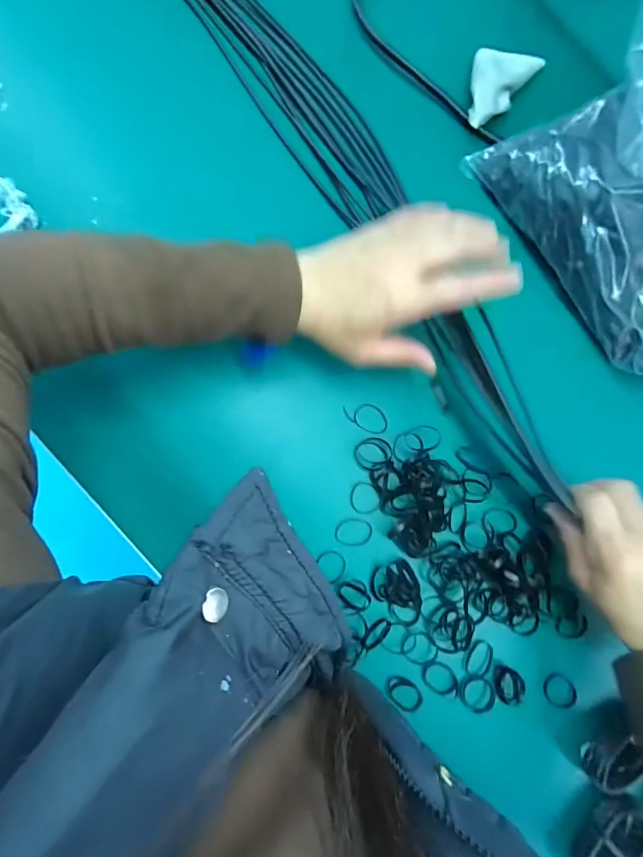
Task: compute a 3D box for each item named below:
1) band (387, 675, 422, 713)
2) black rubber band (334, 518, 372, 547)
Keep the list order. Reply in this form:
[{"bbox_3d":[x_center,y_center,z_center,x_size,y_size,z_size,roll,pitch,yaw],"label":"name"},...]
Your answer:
[{"bbox_3d":[0.067,0.215,0.352,0.022,0.009,0.034,-42,89,-6],"label":"band"},{"bbox_3d":[0.027,0.086,0.359,0.031,0.004,0.023,9,85,-3],"label":"black rubber band"}]

